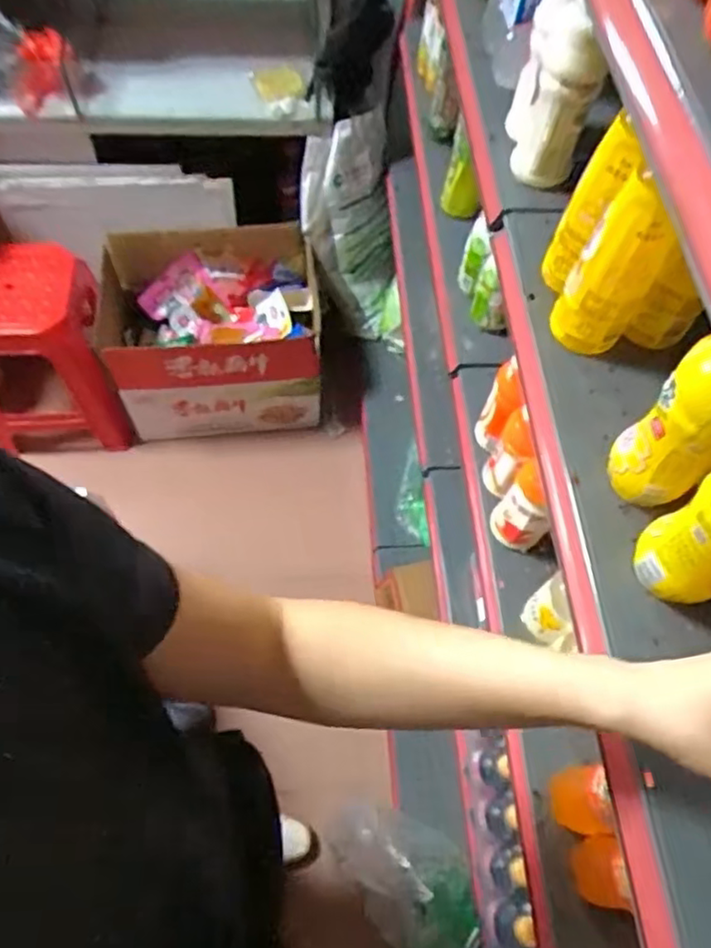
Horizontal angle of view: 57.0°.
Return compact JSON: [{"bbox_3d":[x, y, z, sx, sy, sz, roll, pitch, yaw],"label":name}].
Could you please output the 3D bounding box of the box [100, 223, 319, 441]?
[{"bbox_3d":[-0.417,-0.408,1.879,0.579,0.397,0.499,-5,63,-6],"label":"box"}]

